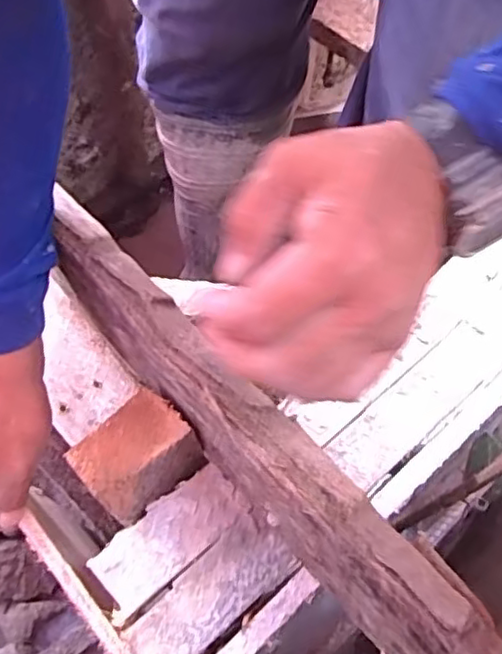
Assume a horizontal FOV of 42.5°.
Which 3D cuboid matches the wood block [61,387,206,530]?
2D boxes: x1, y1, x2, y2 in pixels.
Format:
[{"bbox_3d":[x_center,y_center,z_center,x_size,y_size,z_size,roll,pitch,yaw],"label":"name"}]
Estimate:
[{"bbox_3d":[-0.069,0.079,0.392,0.064,0.050,0.049,-41,73,-19],"label":"wood block"}]

